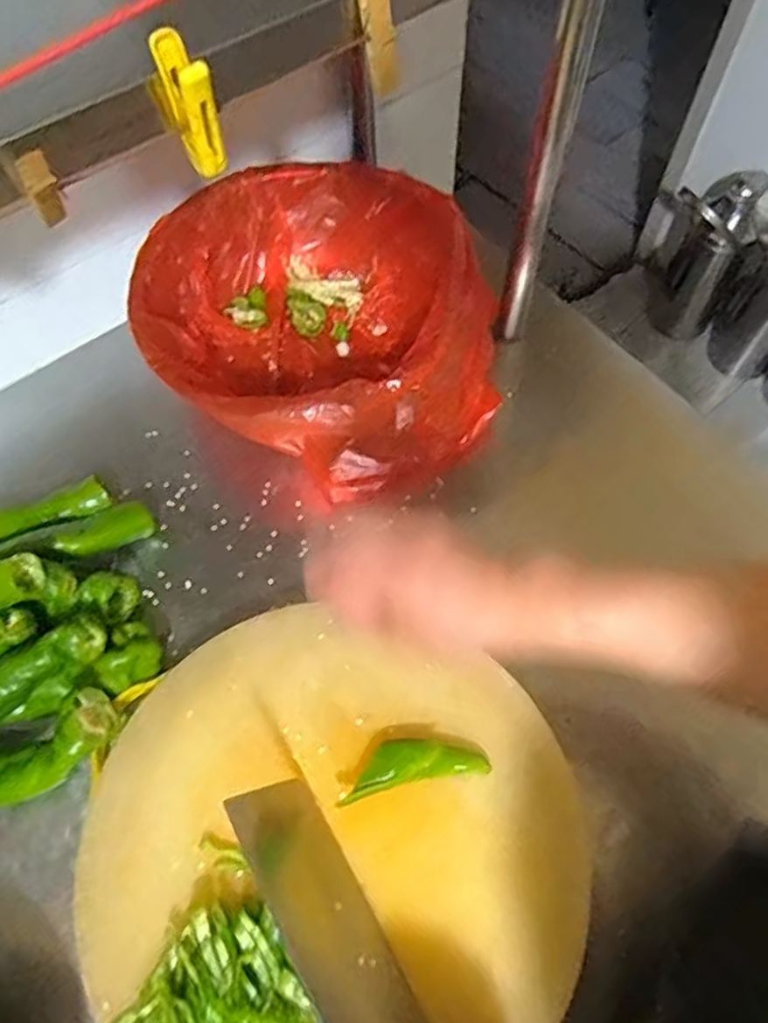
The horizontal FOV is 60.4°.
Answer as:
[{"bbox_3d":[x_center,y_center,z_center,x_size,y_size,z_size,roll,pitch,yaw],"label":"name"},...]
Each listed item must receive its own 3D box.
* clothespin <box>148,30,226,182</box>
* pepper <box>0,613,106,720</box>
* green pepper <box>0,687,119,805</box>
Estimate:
[{"bbox_3d":[-0.091,-0.186,0.303,0.018,0.054,0.035,-31,67,-13],"label":"clothespin"},{"bbox_3d":[-0.309,0.147,0.513,0.192,0.044,0.042,-35,68,-15],"label":"pepper"},{"bbox_3d":[-0.286,0.192,0.505,0.158,0.043,0.062,-22,65,-9],"label":"green pepper"}]

